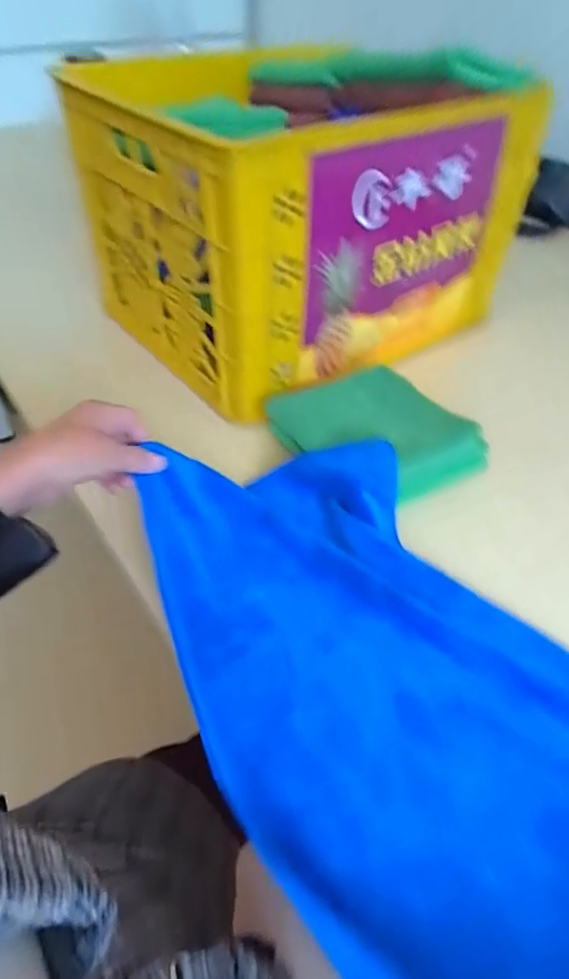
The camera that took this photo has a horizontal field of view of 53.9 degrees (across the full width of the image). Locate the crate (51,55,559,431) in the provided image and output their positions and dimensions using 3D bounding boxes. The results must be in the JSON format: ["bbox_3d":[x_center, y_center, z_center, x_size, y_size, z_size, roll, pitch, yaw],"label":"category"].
[{"bbox_3d":[0.017,-0.370,0.729,0.459,0.276,0.388,-31,55,-26],"label":"crate"}]

